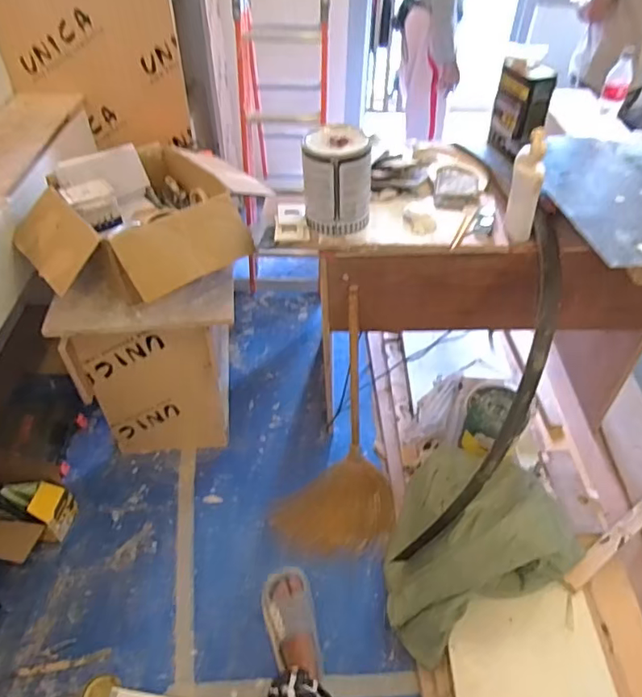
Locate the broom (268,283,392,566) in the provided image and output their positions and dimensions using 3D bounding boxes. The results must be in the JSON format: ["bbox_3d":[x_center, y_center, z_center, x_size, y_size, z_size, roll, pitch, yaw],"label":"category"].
[{"bbox_3d":[0.068,0.230,1.583,0.364,0.801,0.224,7,17,8],"label":"broom"}]

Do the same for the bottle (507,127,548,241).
[{"bbox_3d":[0.477,-0.376,1.210,0.074,0.241,0.065,12,47,11],"label":"bottle"}]

